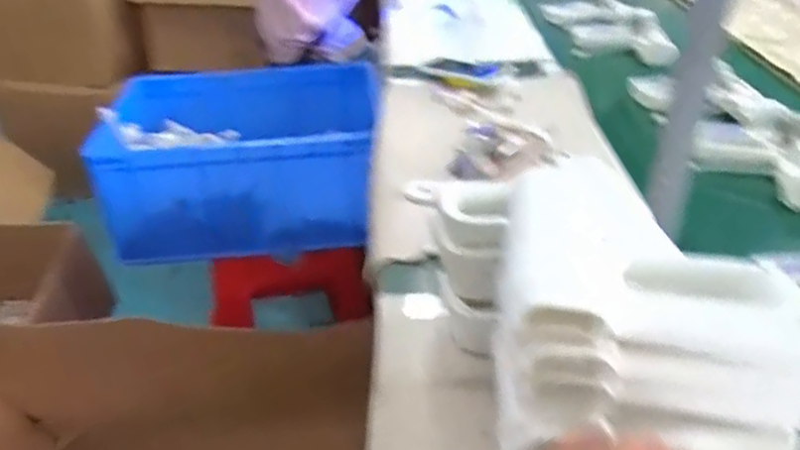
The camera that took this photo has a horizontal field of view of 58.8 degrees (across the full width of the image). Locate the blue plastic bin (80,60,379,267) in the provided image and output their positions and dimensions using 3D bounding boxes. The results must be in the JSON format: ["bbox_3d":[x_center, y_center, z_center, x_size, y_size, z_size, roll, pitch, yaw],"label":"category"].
[{"bbox_3d":[-0.315,-0.141,1.468,0.519,0.230,0.433,-1,31,0],"label":"blue plastic bin"}]

